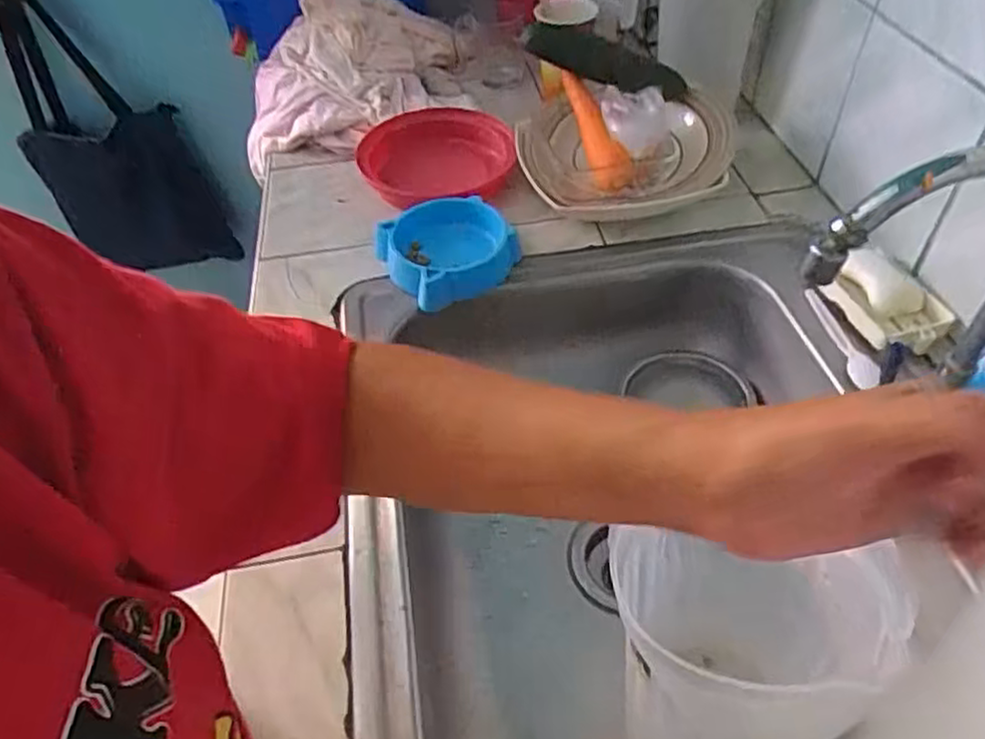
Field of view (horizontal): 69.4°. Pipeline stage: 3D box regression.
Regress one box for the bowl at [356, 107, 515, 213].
[{"bbox_3d":[-0.070,-0.265,0.916,0.197,0.050,0.208,-2,47,2],"label":"bowl"}]

